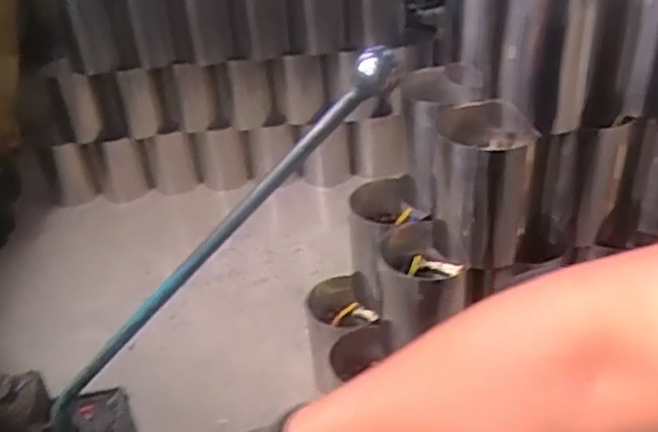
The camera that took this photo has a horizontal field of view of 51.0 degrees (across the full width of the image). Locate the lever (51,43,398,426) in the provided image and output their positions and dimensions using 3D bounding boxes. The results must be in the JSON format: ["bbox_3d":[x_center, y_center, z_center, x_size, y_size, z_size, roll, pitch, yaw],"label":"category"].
[{"bbox_3d":[-0.104,0.039,0.511,0.023,0.440,0.019,35,28,-20],"label":"lever"}]

